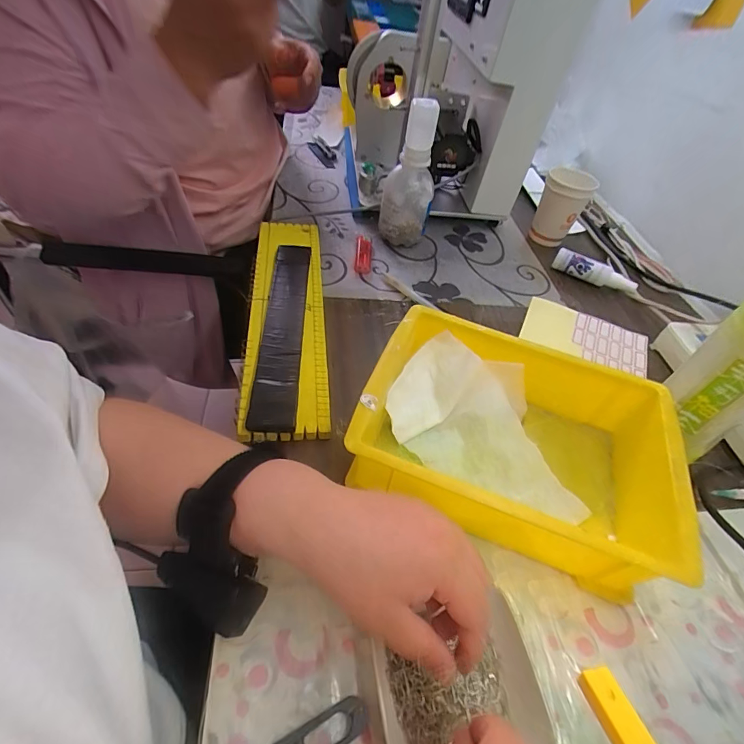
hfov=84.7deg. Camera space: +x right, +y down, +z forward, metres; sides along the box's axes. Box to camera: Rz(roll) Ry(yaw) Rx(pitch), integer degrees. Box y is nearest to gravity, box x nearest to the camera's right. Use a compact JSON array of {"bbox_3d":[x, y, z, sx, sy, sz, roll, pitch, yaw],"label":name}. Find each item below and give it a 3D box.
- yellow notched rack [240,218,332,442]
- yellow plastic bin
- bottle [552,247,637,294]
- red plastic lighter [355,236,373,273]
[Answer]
[{"bbox_3d":[-0.096,-0.070,0.462,0.081,0.032,0.351,-2,49,-8],"label":"yellow notched rack"},{"bbox_3d":[0.116,0.057,0.343,0.236,0.075,0.170,17,49,8],"label":"yellow plastic bin"},{"bbox_3d":[0.317,-0.144,0.581,0.112,0.029,0.024,27,50,15],"label":"bottle"},{"bbox_3d":[-0.011,-0.162,0.562,0.021,0.017,0.077,5,48,-3],"label":"red plastic lighter"}]

